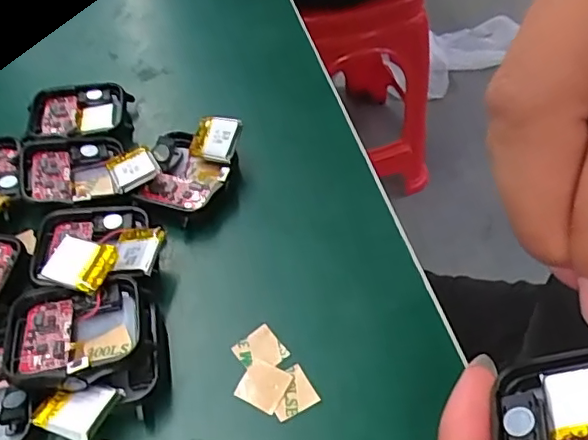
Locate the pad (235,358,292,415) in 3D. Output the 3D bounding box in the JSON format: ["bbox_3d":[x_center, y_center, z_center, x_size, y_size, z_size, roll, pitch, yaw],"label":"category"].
[{"bbox_3d":[-0.011,0.055,0.197,0.016,0.004,0.015,21,54,17],"label":"pad"}]

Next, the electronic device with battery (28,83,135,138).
[{"bbox_3d":[-0.101,-0.051,0.275,0.044,0.007,0.037,-11,51,-8],"label":"electronic device with battery"}]

